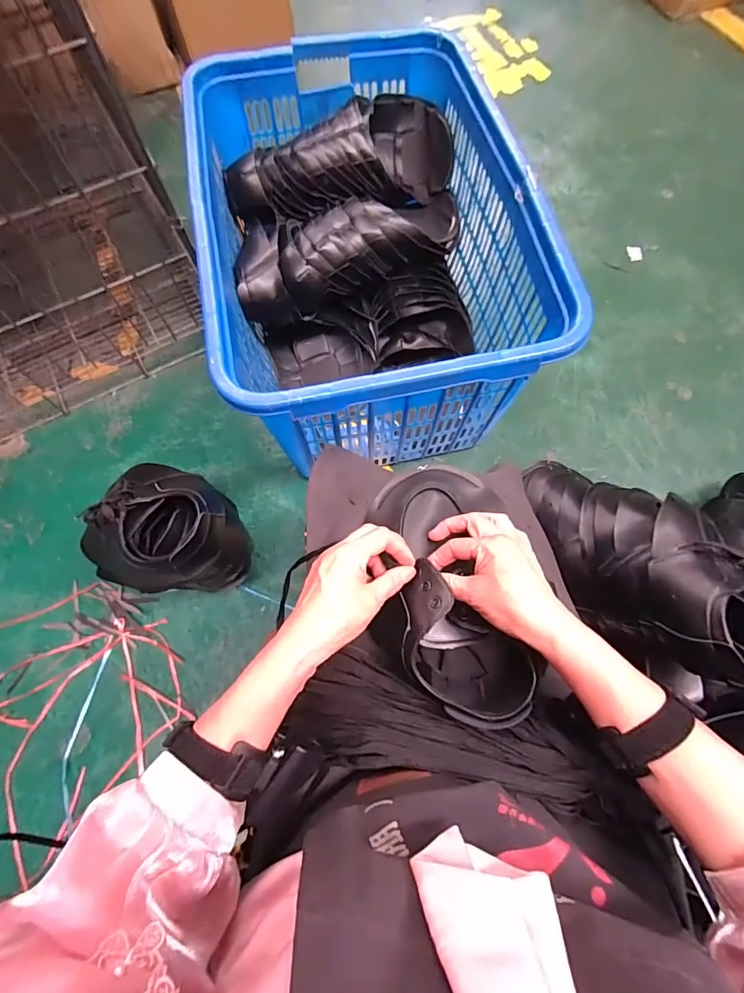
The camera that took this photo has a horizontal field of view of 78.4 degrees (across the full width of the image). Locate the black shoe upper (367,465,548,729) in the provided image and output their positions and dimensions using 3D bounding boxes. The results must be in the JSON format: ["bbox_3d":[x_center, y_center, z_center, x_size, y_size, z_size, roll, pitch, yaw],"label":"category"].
[{"bbox_3d":[0.073,0.079,0.439,0.135,0.090,0.252,-6,65,-2],"label":"black shoe upper"}]

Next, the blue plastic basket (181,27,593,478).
[{"bbox_3d":[-0.019,-0.414,0.859,0.505,0.371,0.741,-14,70,-5],"label":"blue plastic basket"}]

